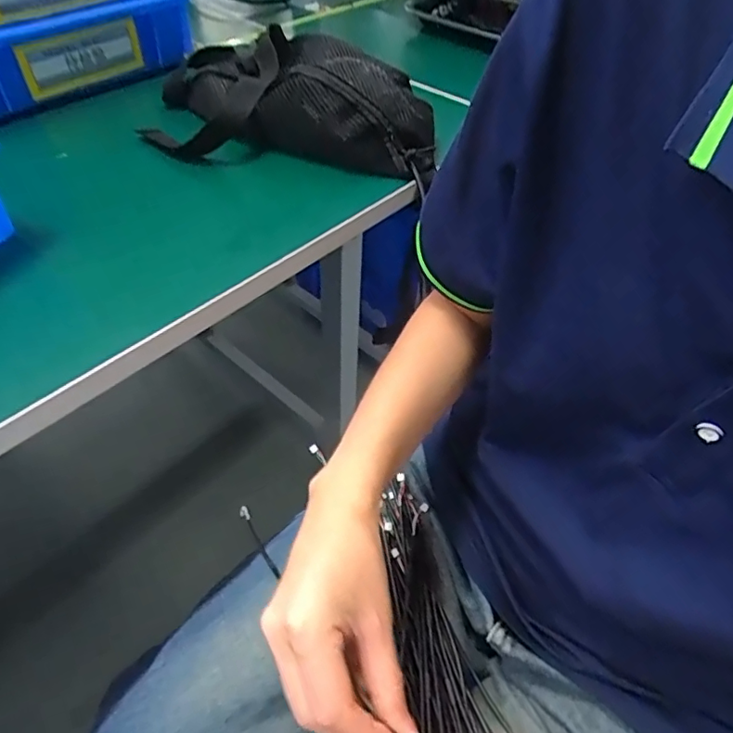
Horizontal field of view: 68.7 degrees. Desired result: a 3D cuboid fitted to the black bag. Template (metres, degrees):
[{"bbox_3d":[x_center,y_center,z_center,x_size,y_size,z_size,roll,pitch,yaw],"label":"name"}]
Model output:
[{"bbox_3d":[-0.075,-0.259,0.513,0.291,0.075,0.158,13,45,9],"label":"black bag"}]

